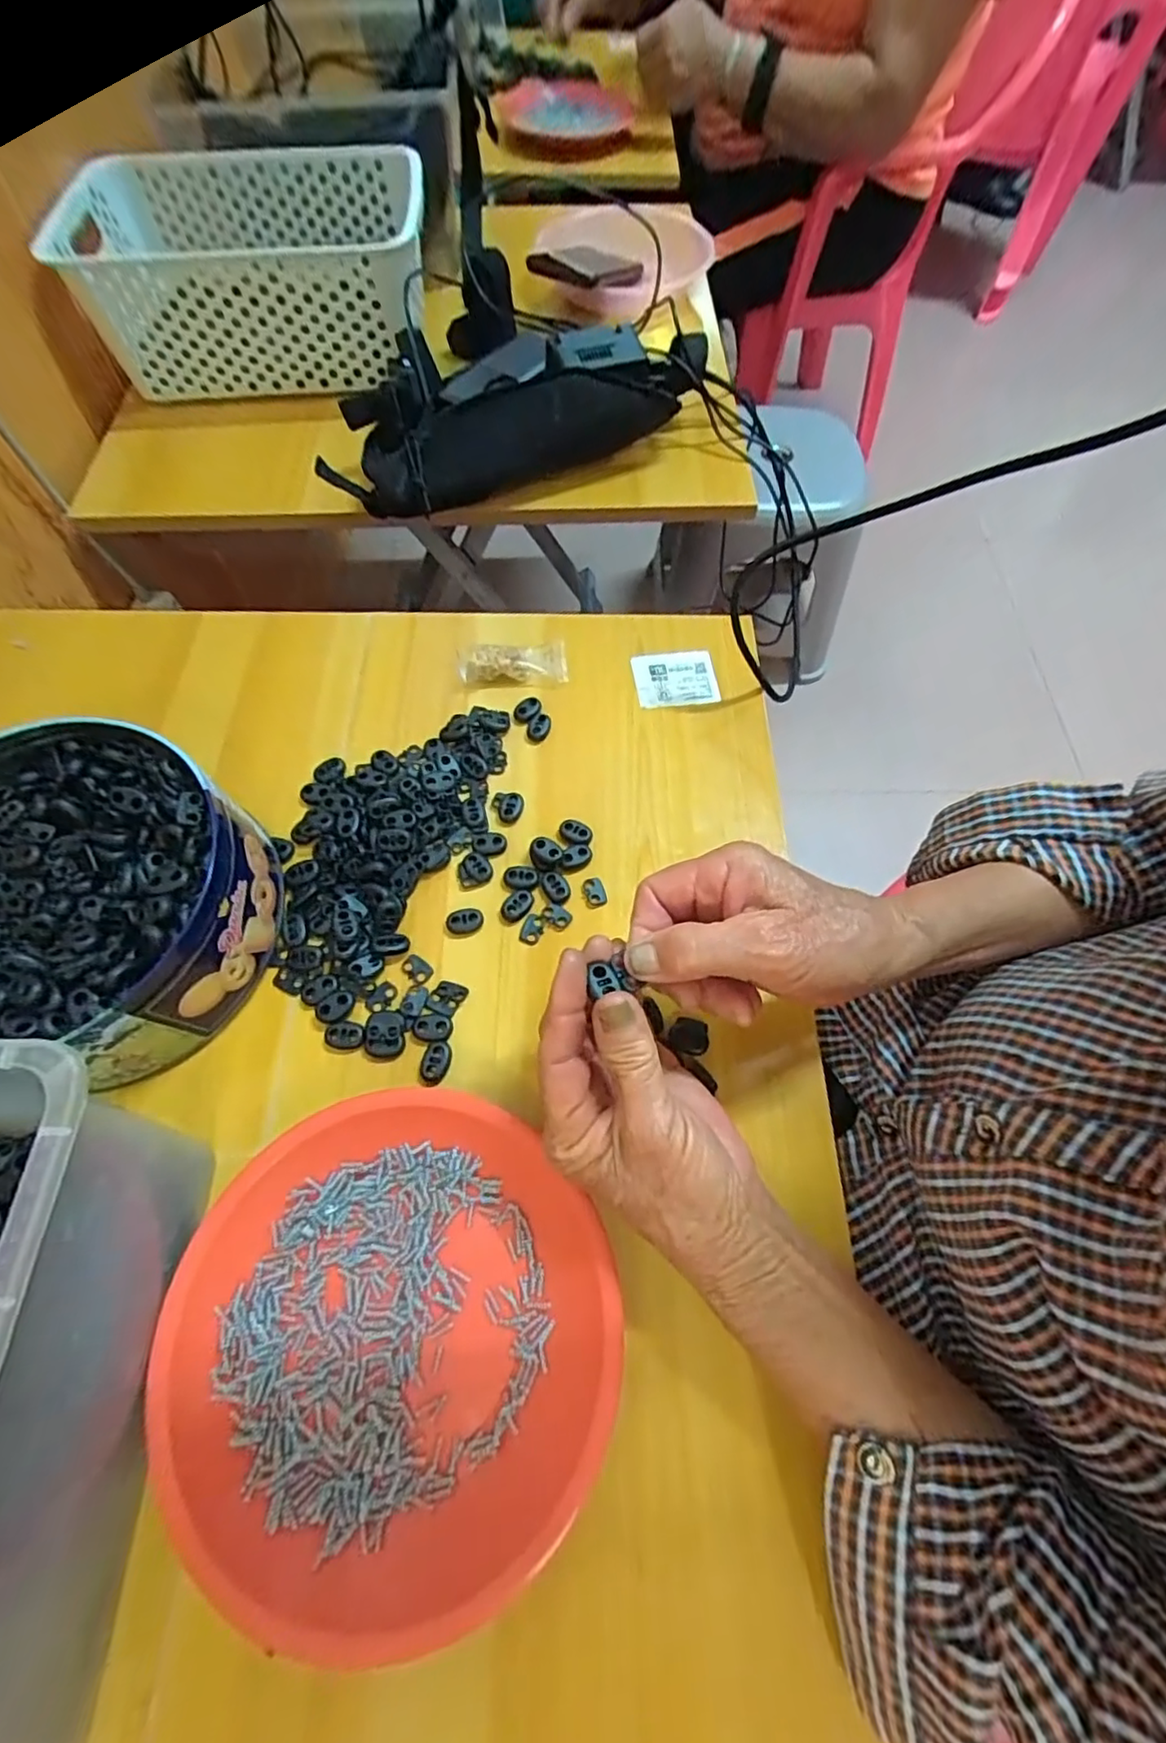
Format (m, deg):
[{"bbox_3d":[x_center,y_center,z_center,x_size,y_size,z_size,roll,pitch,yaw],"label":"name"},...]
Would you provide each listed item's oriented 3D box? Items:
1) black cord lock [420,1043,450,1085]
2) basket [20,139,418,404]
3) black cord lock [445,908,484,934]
[{"bbox_3d":[-0.080,0.104,0.340,0.013,0.004,0.022,10,64,1],"label":"black cord lock"},{"bbox_3d":[-0.315,-0.629,0.640,0.311,0.108,0.277,-2,65,-5],"label":"basket"},{"bbox_3d":[-0.071,0.030,0.377,0.022,0.005,0.015,-11,66,-9],"label":"black cord lock"}]

